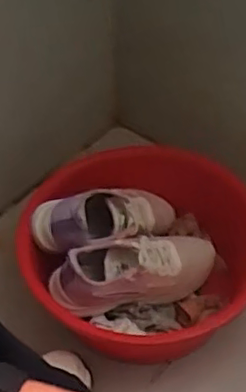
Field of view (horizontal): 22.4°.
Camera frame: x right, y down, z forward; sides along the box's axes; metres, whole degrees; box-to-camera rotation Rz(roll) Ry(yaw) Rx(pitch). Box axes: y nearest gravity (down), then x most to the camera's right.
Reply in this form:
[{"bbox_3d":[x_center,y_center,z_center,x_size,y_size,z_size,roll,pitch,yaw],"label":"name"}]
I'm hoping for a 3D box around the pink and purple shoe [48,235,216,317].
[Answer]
[{"bbox_3d":[0.024,0.105,0.871,0.240,0.109,0.087,-6,57,-29],"label":"pink and purple shoe"}]

